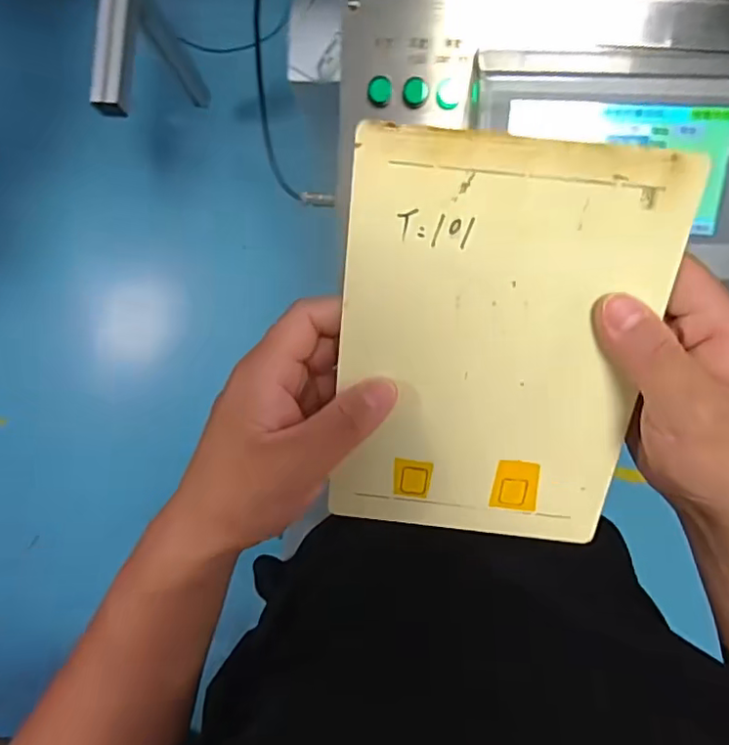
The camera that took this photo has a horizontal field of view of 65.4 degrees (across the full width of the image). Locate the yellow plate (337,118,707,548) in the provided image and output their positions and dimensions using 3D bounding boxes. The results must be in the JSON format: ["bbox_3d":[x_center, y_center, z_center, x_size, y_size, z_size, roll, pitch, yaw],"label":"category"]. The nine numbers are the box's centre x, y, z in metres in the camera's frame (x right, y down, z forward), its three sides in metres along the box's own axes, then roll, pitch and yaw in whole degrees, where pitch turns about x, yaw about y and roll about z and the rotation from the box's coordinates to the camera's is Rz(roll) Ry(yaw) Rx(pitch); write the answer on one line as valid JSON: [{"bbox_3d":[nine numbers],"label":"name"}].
[{"bbox_3d":[0.058,-0.005,0.260,0.136,0.004,0.189,5,114,1],"label":"yellow plate"}]

